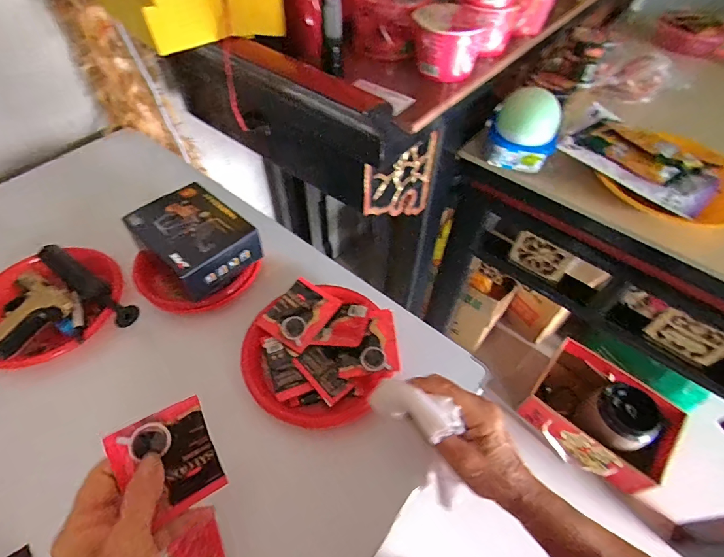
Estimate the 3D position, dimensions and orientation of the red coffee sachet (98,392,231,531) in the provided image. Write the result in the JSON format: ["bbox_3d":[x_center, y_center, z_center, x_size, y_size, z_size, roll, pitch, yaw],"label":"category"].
[{"bbox_3d":[-0.142,0.137,0.291,0.063,0.007,0.076,-22,99,-36],"label":"red coffee sachet"}]

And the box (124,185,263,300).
[{"bbox_3d":[-0.202,-0.048,0.472,0.131,0.052,0.106,36,60,23],"label":"box"}]

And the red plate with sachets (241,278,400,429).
[{"bbox_3d":[-0.045,0.076,0.431,0.153,0.030,0.159,1,53,-1],"label":"red plate with sachets"}]

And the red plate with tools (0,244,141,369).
[{"bbox_3d":[-0.373,0.026,0.458,0.164,0.049,0.167,1,53,-1],"label":"red plate with tools"}]

